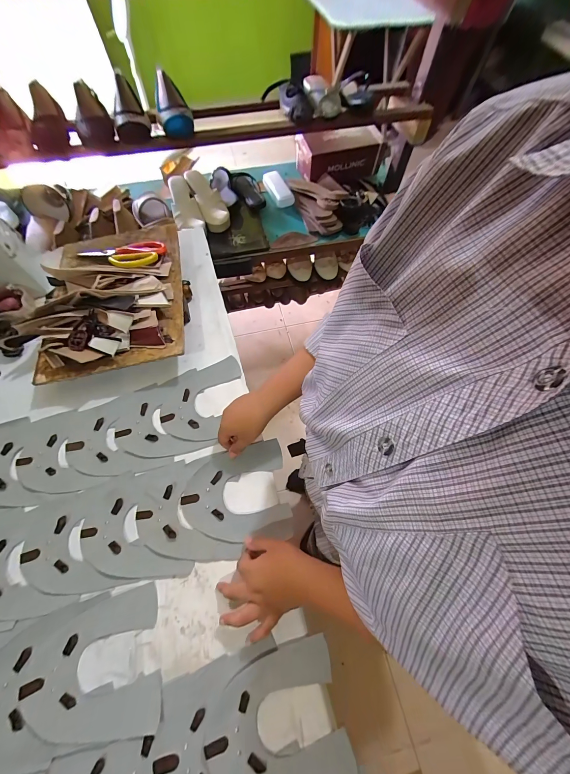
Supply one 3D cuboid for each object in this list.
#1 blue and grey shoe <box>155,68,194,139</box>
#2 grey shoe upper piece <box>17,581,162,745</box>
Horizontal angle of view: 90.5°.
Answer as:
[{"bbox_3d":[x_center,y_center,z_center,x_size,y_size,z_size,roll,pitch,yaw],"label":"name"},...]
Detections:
[{"bbox_3d":[-0.285,-0.716,0.704,0.073,0.078,0.236,-16,66,-9],"label":"blue and grey shoe"},{"bbox_3d":[-0.245,0.355,0.361,0.162,0.007,0.145,-11,65,-6],"label":"grey shoe upper piece"}]

